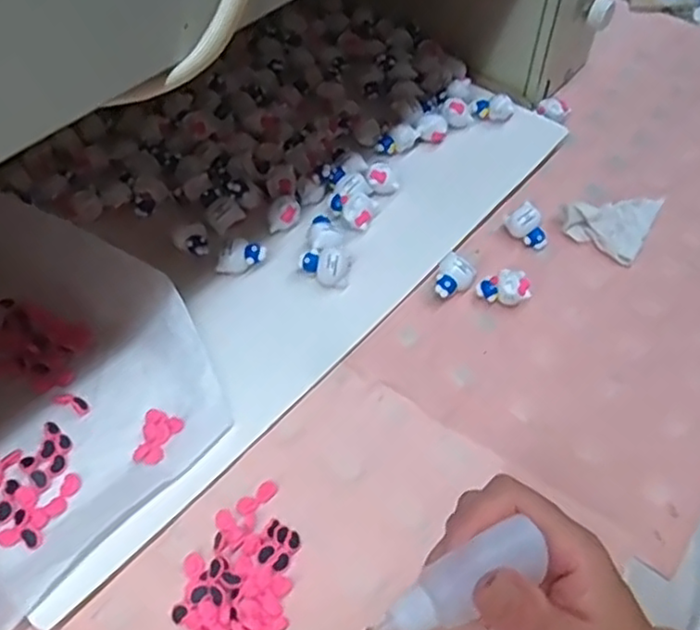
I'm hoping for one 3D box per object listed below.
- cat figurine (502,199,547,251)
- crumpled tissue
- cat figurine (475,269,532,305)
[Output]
[{"bbox_3d":[0.132,-0.066,0.501,0.019,0.026,0.033,-28,58,-20],"label":"cat figurine"},{"bbox_3d":[0.204,-0.079,0.510,0.056,0.027,0.075,30,58,20],"label":"crumpled tissue"},{"bbox_3d":[0.107,-0.019,0.462,0.036,0.015,0.020,13,51,16],"label":"cat figurine"}]

